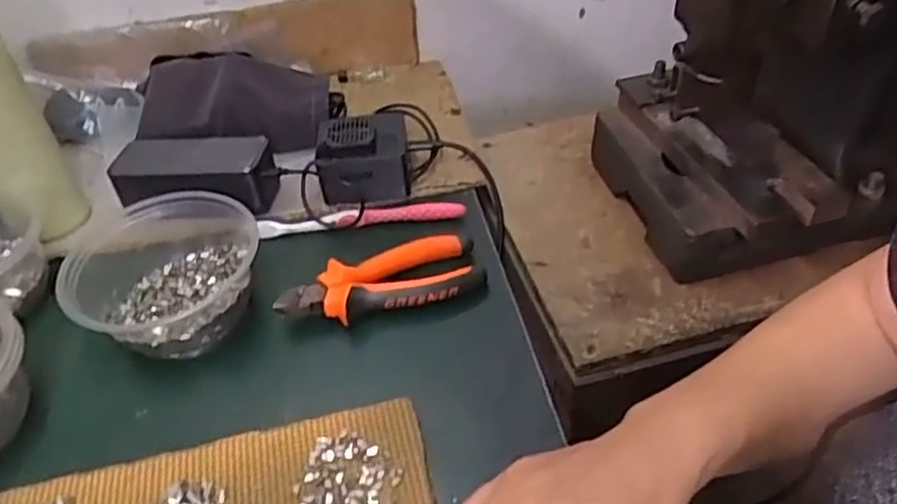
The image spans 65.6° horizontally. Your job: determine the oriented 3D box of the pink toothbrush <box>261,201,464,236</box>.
[{"bbox_3d":[-0.074,-0.030,0.590,0.172,0.021,0.011,-4,42,-1],"label":"pink toothbrush"}]

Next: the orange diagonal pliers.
[{"bbox_3d":[-0.049,0.025,0.525,0.153,0.029,0.055,-11,43,-8],"label":"orange diagonal pliers"}]

